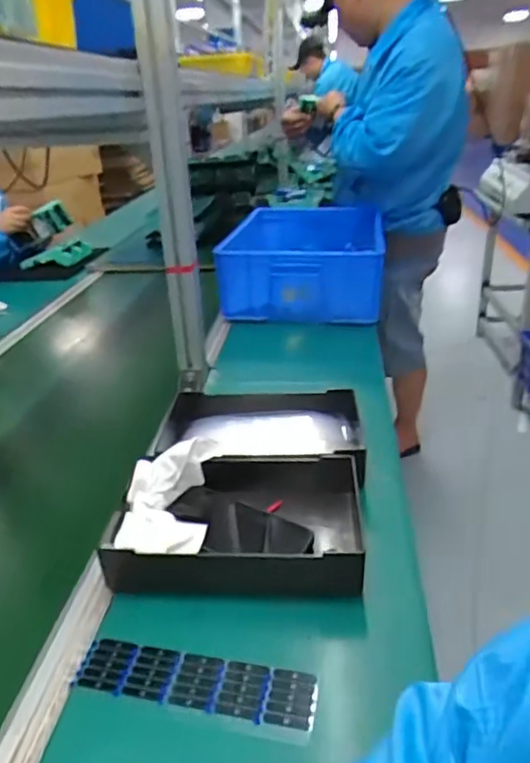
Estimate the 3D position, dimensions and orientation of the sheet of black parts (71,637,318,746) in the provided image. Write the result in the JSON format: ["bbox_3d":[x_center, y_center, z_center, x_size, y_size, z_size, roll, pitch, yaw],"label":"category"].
[{"bbox_3d":[-0.058,0.246,0.467,0.197,0.008,0.053,3,26,14],"label":"sheet of black parts"}]

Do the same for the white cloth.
[{"bbox_3d":[-0.103,0.125,0.623,0.089,0.058,0.146,-3,25,2],"label":"white cloth"}]

